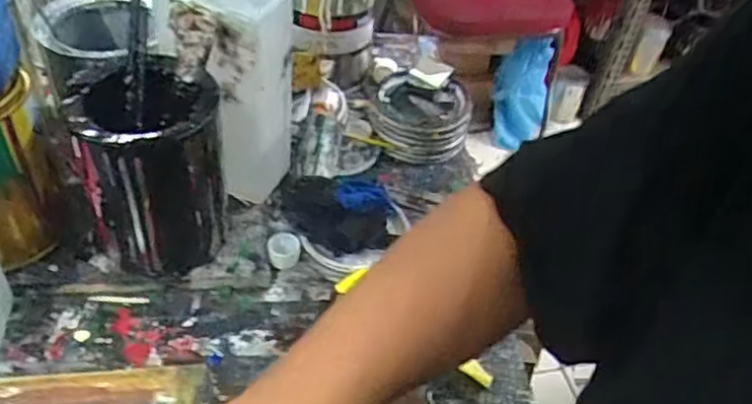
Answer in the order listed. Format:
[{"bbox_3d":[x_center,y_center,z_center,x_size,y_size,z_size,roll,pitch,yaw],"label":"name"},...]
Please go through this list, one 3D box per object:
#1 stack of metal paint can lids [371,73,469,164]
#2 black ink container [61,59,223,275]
[{"bbox_3d":[0.047,-0.088,0.737,0.098,0.053,0.097,11,44,5],"label":"stack of metal paint can lids"},{"bbox_3d":[-0.178,-0.017,0.555,0.103,0.164,0.100,-17,48,-23],"label":"black ink container"}]

